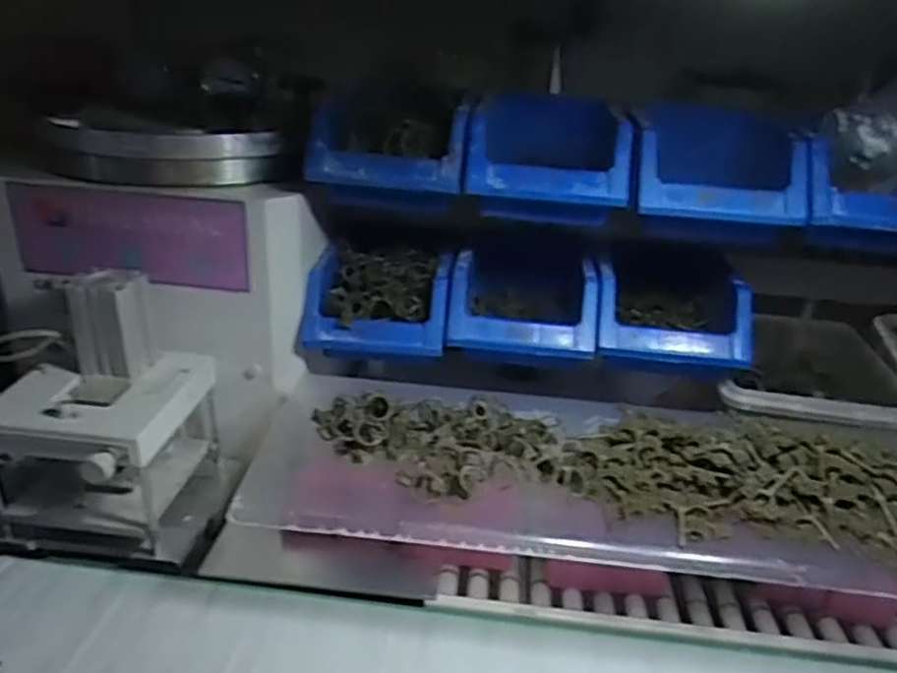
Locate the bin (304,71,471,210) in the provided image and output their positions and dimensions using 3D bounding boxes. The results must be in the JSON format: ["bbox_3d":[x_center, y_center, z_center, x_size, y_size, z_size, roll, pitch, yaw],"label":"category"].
[{"bbox_3d":[-0.048,-0.155,0.583,0.124,0.079,0.119,4,26,1],"label":"bin"}]

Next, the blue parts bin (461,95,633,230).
[{"bbox_3d":[0.081,-0.149,0.594,0.124,0.079,0.151,5,26,3],"label":"blue parts bin"}]

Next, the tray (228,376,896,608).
[{"bbox_3d":[0.213,0.111,0.501,0.696,0.084,0.188,6,27,5],"label":"tray"}]

